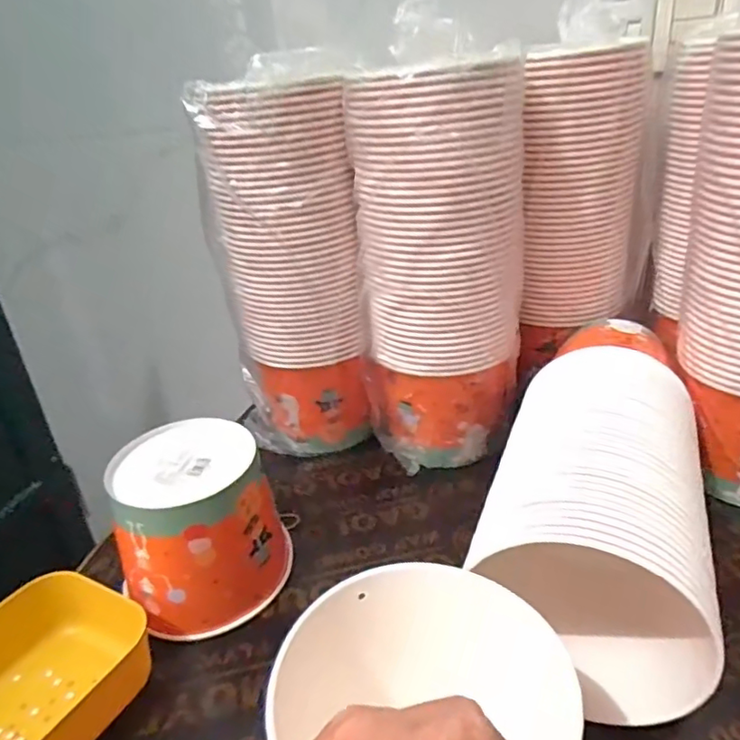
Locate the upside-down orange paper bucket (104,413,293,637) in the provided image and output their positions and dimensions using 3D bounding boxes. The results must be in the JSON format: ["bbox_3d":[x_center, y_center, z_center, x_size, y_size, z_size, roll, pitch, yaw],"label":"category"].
[{"bbox_3d":[-0.154,0.142,0.540,0.134,0.146,0.126,-6,25,3],"label":"upside-down orange paper bucket"}]

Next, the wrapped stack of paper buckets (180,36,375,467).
[{"bbox_3d":[-0.094,-0.091,0.673,0.130,0.435,0.142,-21,29,-27],"label":"wrapped stack of paper buckets"}]

